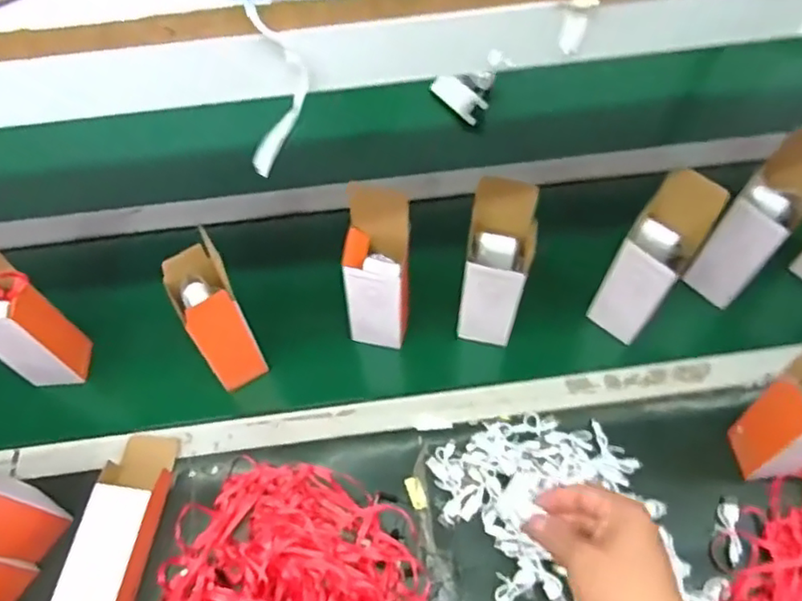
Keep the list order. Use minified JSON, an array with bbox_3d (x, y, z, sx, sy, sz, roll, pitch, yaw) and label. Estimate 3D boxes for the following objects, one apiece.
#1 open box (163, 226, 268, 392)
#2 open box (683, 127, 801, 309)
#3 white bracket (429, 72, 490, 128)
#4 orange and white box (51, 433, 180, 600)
[{"bbox_3d":[-0.208,0.029,0.735,0.069,0.196,0.080,-25,62,-13],"label":"open box"},{"bbox_3d":[0.416,-0.084,0.748,0.069,0.226,0.084,40,68,21],"label":"open box"},{"bbox_3d":[0.090,-0.320,1.005,0.091,0.016,0.042,40,104,3],"label":"white bracket"},{"bbox_3d":[-0.308,0.258,0.694,0.078,0.051,0.243,7,59,6],"label":"orange and white box"}]

